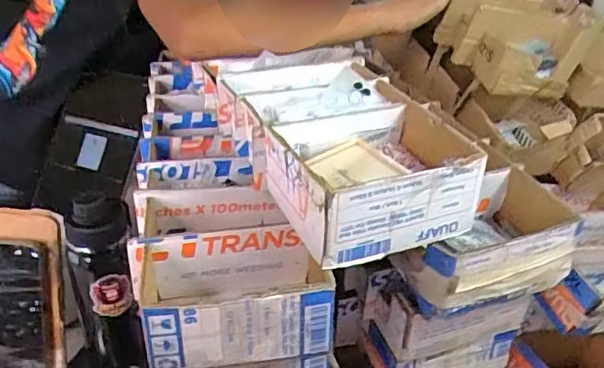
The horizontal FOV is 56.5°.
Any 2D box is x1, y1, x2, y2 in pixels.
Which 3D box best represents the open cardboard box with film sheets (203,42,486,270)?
[{"bbox_3d":[0.036,-0.046,0.569,0.177,0.088,0.272,-9,33,-22],"label":"open cardboard box with film sheets"}]

